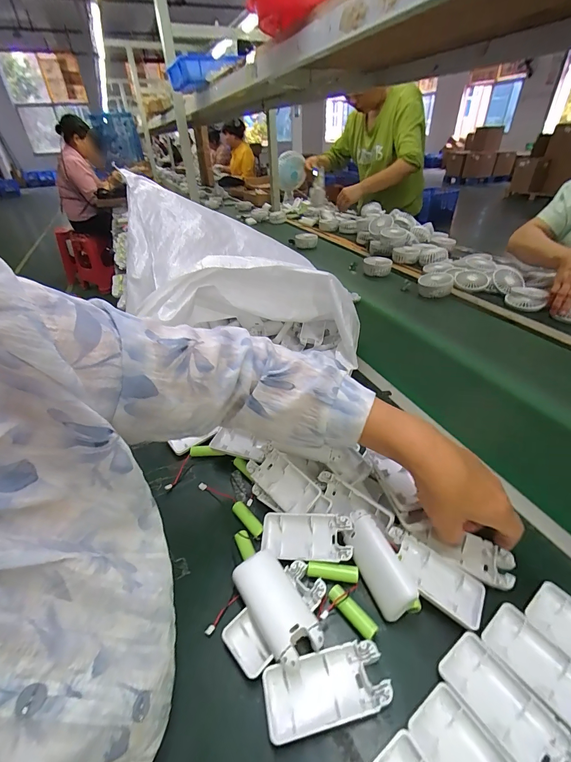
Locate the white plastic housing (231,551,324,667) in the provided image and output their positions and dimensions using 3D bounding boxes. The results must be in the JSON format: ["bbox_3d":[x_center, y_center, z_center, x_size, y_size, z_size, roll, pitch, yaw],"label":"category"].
[{"bbox_3d":[-0.009,0.204,0.309,0.044,0.021,0.092,-25,41,-27],"label":"white plastic housing"}]

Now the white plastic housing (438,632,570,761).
[{"bbox_3d":[0.164,0.244,0.248,0.048,0.012,0.093,-22,41,-26],"label":"white plastic housing"}]

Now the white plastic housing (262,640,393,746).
[{"bbox_3d":[0.032,0.243,0.267,0.095,0.018,0.045,-9,36,-9],"label":"white plastic housing"}]

